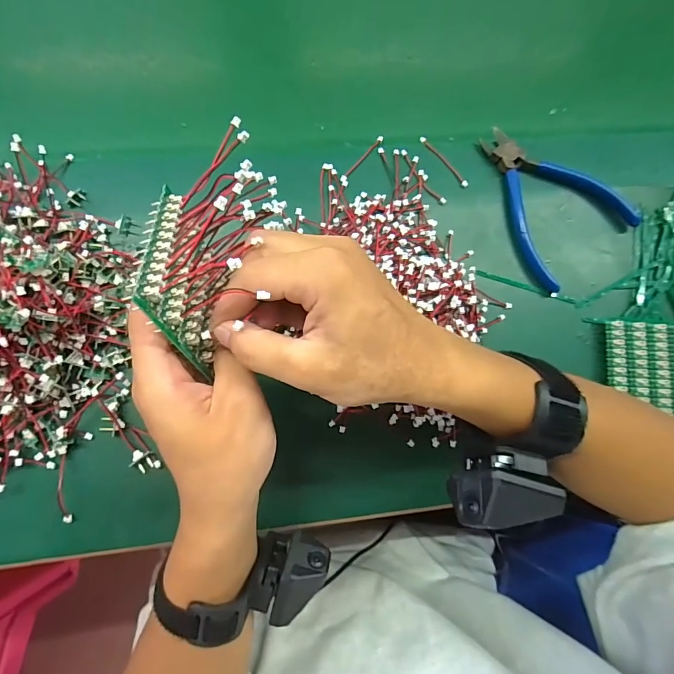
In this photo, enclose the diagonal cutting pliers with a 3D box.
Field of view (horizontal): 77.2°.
[{"bbox_3d":[0.176,-0.121,0.355,0.106,0.010,0.133,-39,85,-10],"label":"diagonal cutting pliers"}]

